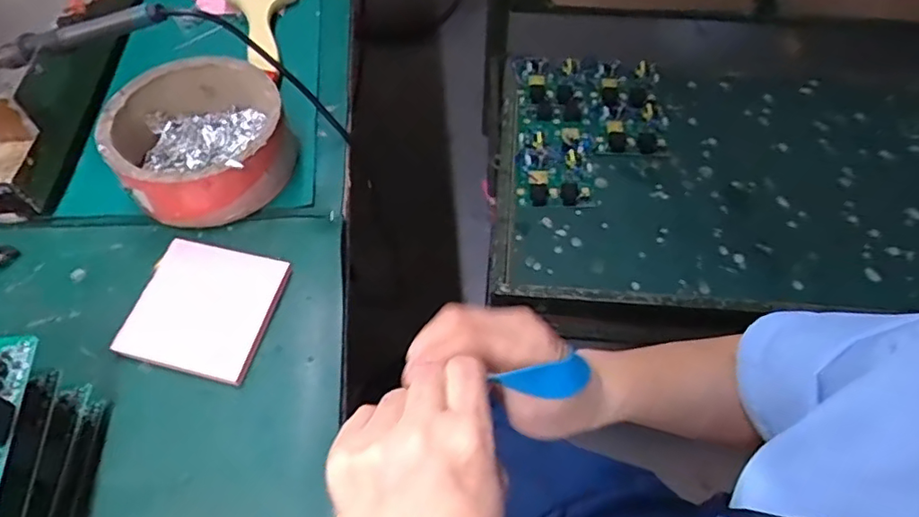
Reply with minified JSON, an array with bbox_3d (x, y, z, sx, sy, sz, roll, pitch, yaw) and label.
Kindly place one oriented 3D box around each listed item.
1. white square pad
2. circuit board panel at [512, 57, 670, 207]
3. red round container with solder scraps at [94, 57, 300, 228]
[{"bbox_3d":[-0.166,0.031,0.381,0.085,0.007,0.086,12,59,8],"label":"white square pad"},{"bbox_3d":[0.233,-0.232,1.031,0.264,0.027,0.335,1,58,1],"label":"circuit board panel"},{"bbox_3d":[-0.186,-0.086,0.426,0.118,0.053,0.114,0,58,0],"label":"red round container with solder scraps"}]

